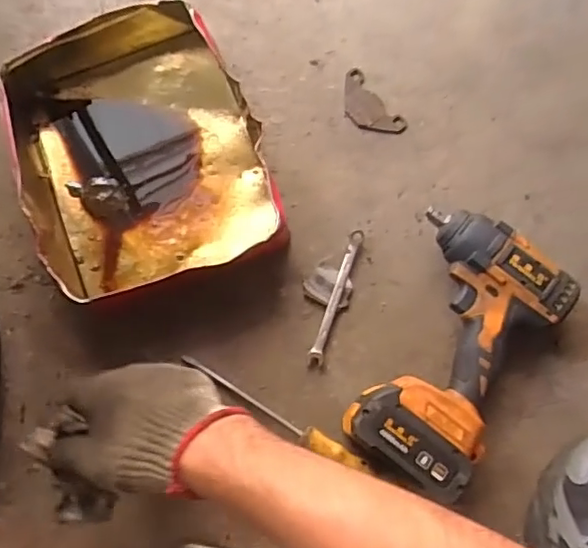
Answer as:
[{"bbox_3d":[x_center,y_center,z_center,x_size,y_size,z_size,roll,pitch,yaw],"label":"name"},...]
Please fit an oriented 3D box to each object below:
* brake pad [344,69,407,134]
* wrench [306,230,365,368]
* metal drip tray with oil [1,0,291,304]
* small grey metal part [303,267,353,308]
[{"bbox_3d":[0.077,-0.174,0.615,0.044,0.005,0.084,-40,81,-7],"label":"brake pad"},{"bbox_3d":[0.042,0.022,0.574,0.016,0.011,0.138,18,79,4],"label":"wrench"},{"bbox_3d":[-0.153,-0.121,0.581,0.230,0.061,0.264,-18,79,-3],"label":"metal drip tray with oil"},{"bbox_3d":[0.033,0.012,0.576,0.046,0.008,0.035,17,79,4],"label":"small grey metal part"}]

